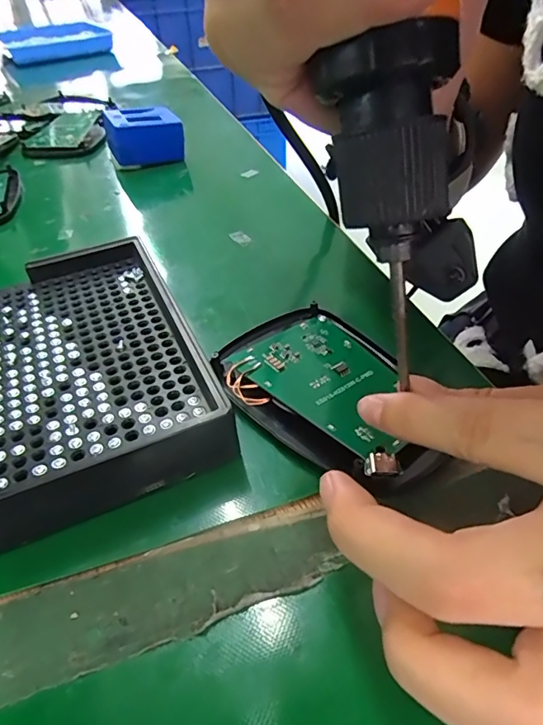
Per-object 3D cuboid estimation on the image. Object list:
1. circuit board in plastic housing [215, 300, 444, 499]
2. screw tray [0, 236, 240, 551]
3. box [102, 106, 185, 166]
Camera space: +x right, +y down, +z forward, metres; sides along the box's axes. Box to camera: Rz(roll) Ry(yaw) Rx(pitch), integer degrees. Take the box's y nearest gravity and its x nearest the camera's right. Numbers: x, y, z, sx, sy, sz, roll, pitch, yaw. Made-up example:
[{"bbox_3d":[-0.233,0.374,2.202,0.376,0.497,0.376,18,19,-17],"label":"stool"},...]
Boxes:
[{"bbox_3d":[0.019,0.010,0.186,0.062,0.013,0.102,-19,44,-21],"label":"circuit board in plastic housing"},{"bbox_3d":[-0.079,0.000,0.194,0.090,0.022,0.142,-17,44,-18],"label":"screw tray"},{"bbox_3d":[-0.102,-0.177,0.388,0.056,0.038,0.046,-17,44,-19],"label":"box"}]

